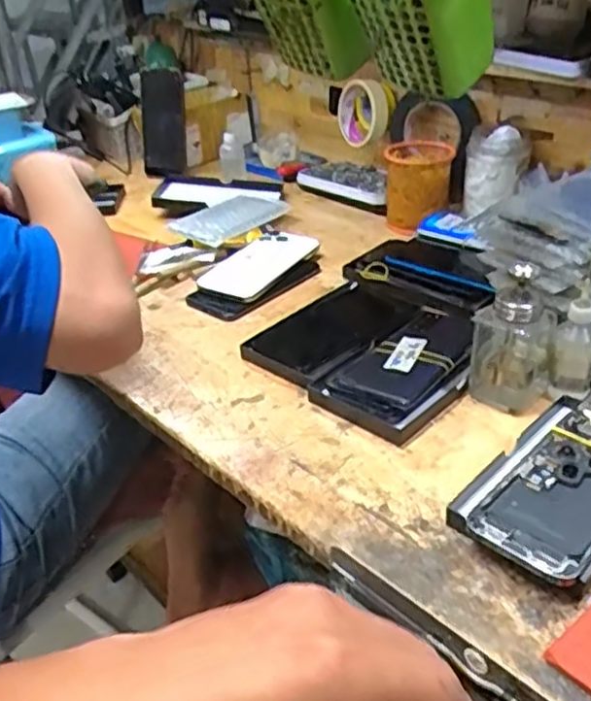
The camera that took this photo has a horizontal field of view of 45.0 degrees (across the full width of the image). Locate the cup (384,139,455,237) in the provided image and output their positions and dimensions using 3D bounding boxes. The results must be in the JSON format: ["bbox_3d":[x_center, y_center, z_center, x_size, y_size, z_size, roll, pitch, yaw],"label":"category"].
[{"bbox_3d":[0.157,-0.210,0.905,0.083,0.077,0.096,1,38,11],"label":"cup"}]

